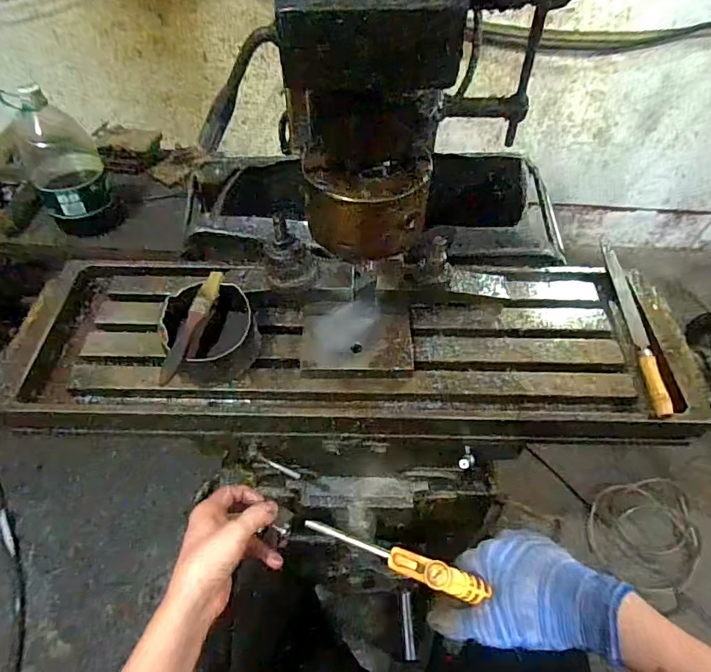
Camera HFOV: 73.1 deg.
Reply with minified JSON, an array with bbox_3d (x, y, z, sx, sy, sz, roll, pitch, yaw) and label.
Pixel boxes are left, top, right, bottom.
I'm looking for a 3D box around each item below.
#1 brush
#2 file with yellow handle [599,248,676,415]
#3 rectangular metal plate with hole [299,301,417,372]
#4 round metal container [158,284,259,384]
[{"bbox_3d":[-0.176,-0.013,0.522,0.021,0.026,0.139,10,53,7],"label":"brush"},{"bbox_3d":[0.345,-0.016,0.590,0.019,0.016,0.254,4,52,2],"label":"file with yellow handle"},{"bbox_3d":[0.002,-0.001,0.565,0.127,0.014,0.093,1,55,1],"label":"rectangular metal plate with hole"},{"bbox_3d":[-0.163,-0.009,0.549,0.096,0.057,0.108,-11,53,-9],"label":"round metal container"}]

